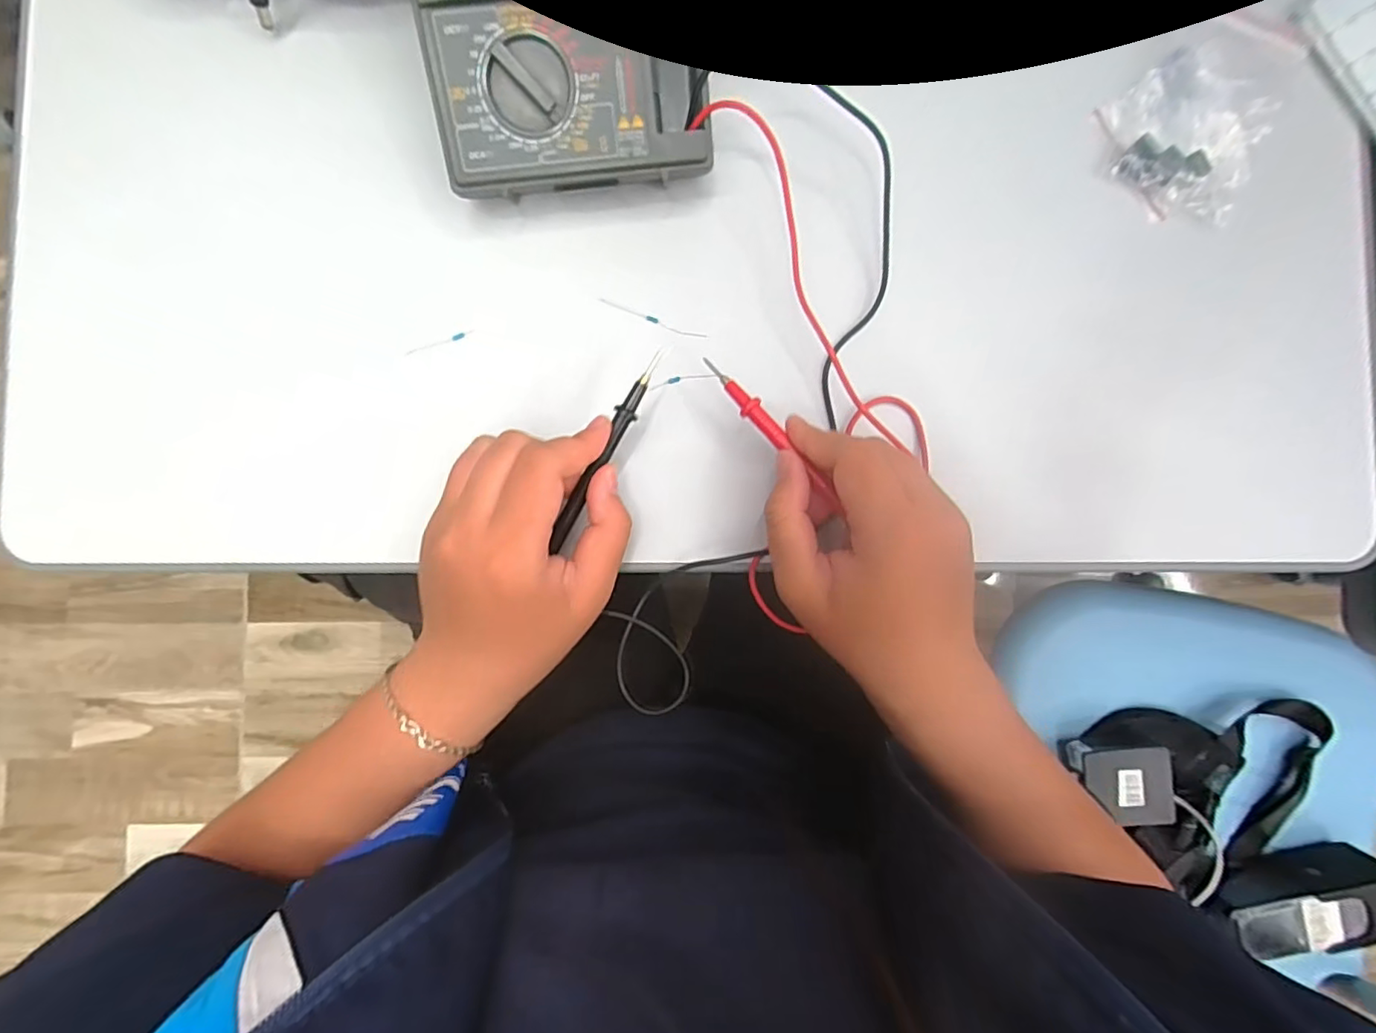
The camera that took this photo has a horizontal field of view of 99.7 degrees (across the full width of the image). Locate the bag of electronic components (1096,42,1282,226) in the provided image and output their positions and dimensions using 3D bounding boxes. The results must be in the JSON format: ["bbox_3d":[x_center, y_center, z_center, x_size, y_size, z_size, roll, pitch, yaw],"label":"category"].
[{"bbox_3d":[0.254,-0.192,0.295,0.079,0.018,0.070,42,86,1],"label":"bag of electronic components"}]

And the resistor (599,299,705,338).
[{"bbox_3d":[-0.018,-0.100,0.294,0.057,0.004,0.004,19,86,0],"label":"resistor"}]

